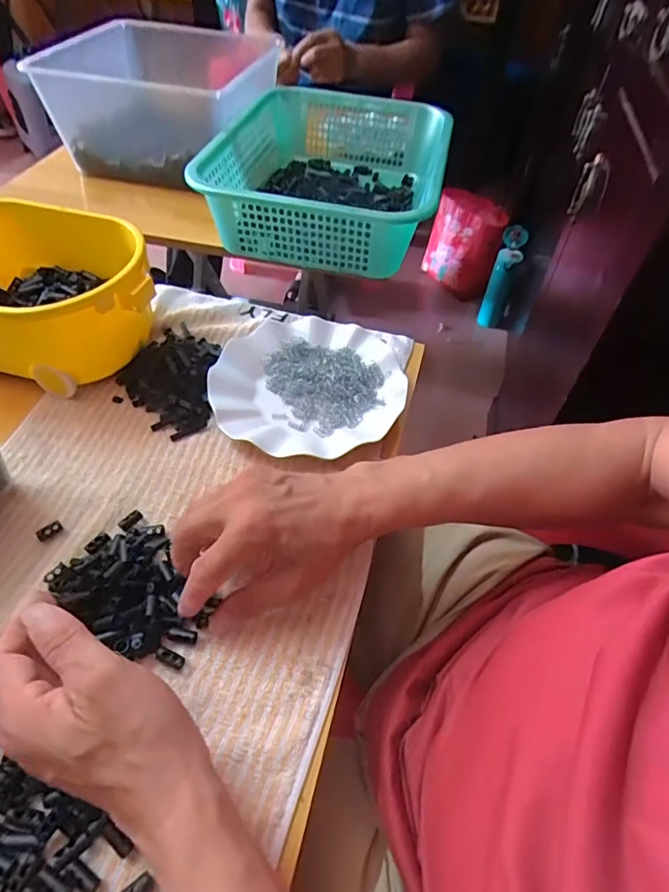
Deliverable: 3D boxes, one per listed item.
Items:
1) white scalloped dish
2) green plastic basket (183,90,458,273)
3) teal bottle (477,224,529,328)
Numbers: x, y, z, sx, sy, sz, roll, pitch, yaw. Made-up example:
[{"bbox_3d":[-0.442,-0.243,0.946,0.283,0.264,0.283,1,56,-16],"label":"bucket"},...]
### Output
[{"bbox_3d":[-0.022,-0.065,0.491,0.175,0.022,0.175,1,50,-1],"label":"white scalloped dish"},{"bbox_3d":[-0.001,-0.379,0.707,0.276,0.105,0.373,9,51,5],"label":"green plastic basket"},{"bbox_3d":[0.462,-0.460,1.387,0.063,0.267,0.063,19,32,13],"label":"teal bottle"}]

